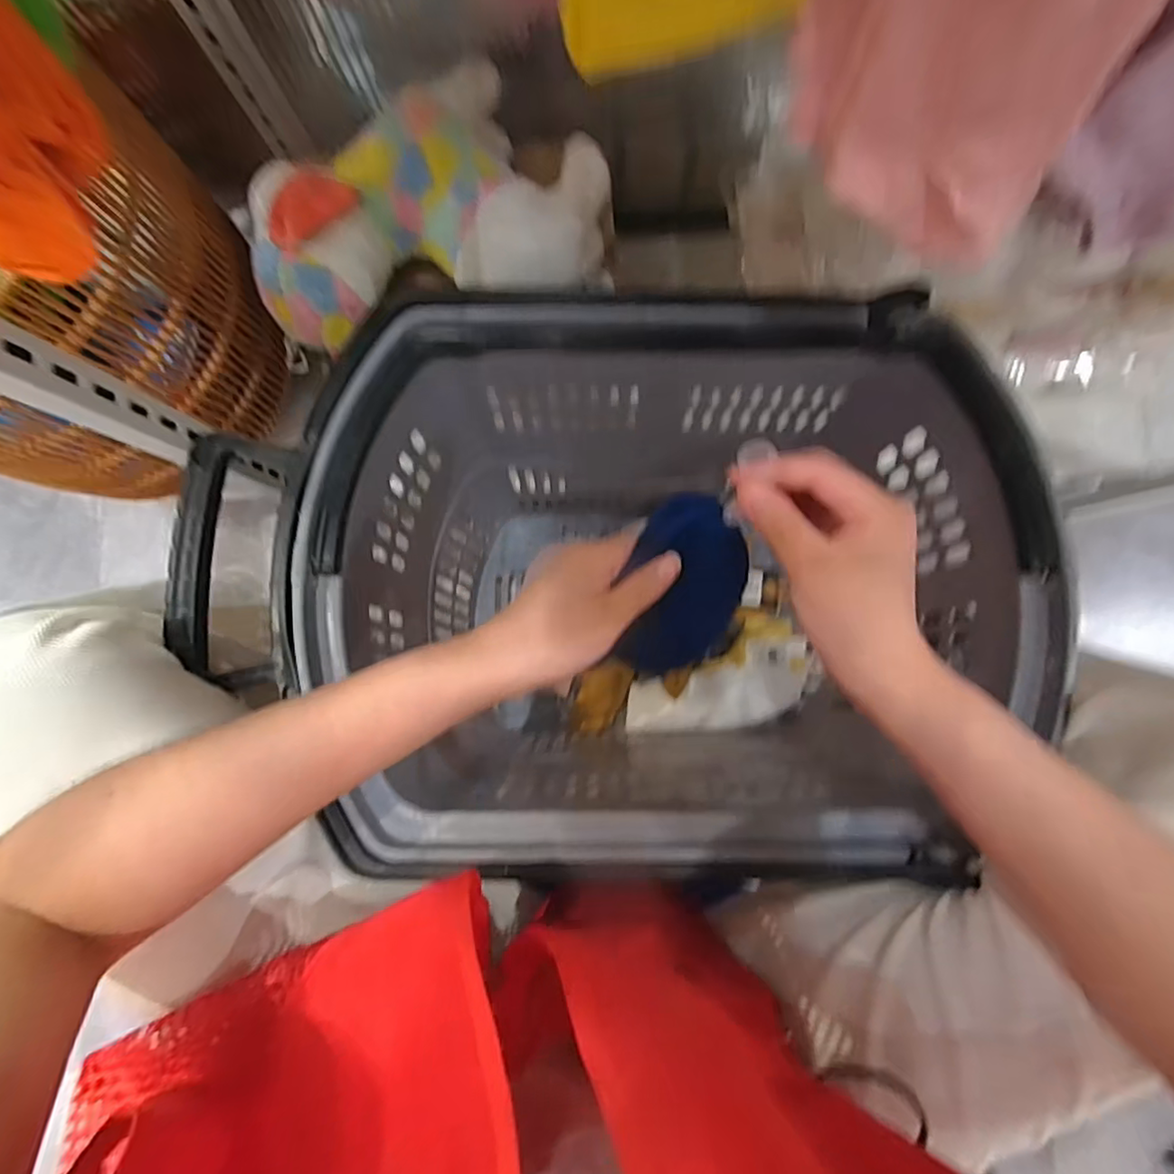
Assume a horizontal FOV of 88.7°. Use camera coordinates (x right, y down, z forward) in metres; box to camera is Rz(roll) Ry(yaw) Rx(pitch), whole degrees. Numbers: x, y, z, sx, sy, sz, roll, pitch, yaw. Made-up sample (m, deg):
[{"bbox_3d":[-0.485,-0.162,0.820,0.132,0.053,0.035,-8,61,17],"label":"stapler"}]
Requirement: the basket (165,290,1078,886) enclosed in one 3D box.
[{"bbox_3d":[0.023,-0.004,0.531,0.557,0.335,0.371,-1,87,1],"label":"basket"}]

